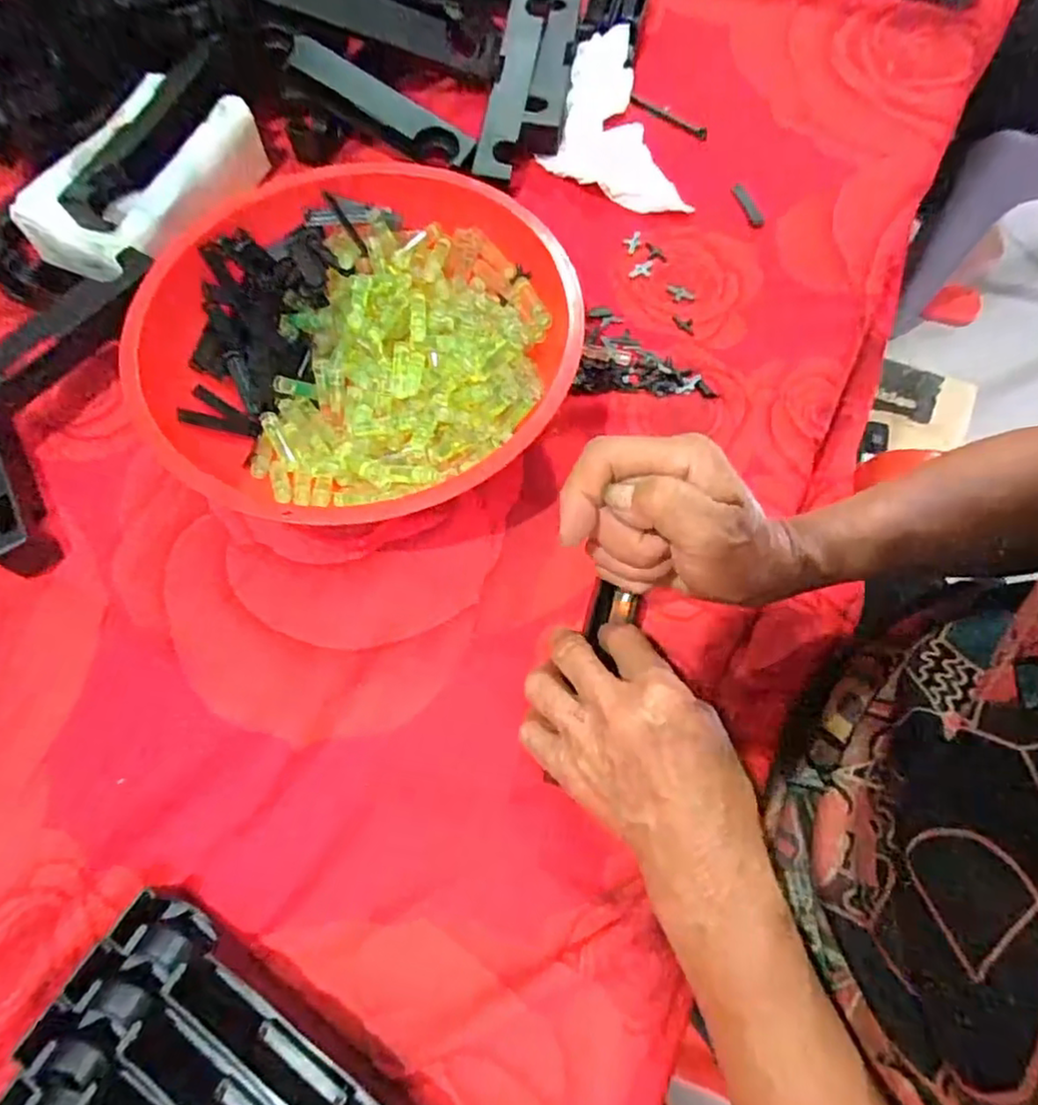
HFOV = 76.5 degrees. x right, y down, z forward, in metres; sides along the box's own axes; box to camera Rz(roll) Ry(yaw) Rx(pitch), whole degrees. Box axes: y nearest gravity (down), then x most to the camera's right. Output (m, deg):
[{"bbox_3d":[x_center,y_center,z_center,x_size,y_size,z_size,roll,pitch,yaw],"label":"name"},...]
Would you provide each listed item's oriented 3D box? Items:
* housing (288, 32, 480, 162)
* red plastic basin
[{"bbox_3d":[-0.104,-0.341,0.506,0.146,0.033,0.029,30,67,-2],"label":"housing"},{"bbox_3d":[-0.098,-0.122,0.392,0.230,0.067,0.241,1,65,-2],"label":"red plastic basin"}]

